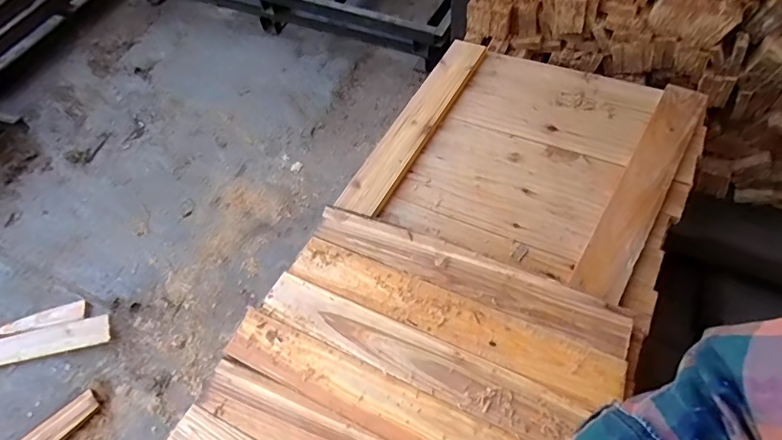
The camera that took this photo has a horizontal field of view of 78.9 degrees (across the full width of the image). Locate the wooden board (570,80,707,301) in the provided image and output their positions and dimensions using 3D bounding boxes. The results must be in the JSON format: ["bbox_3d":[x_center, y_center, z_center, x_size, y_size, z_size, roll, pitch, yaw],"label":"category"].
[{"bbox_3d":[0.420,-0.064,0.780,0.077,0.015,0.488,34,65,6],"label":"wooden board"}]

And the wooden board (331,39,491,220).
[{"bbox_3d":[0.051,-0.194,0.913,0.074,0.024,0.484,22,62,20],"label":"wooden board"}]

